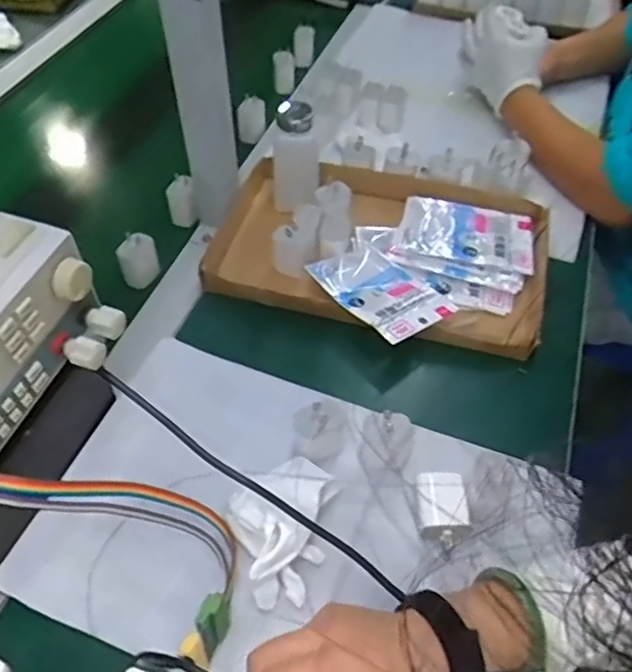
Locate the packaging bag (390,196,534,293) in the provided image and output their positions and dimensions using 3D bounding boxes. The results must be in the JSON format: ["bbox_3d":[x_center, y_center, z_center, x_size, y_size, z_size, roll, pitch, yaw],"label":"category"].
[{"bbox_3d":[0.172,-0.112,0.709,0.151,0.022,0.113,15,53,10],"label":"packaging bag"}]

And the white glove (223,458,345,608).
[{"bbox_3d":[-0.029,0.145,0.491,0.084,0.040,0.117,22,54,16],"label":"white glove"}]

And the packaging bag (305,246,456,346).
[{"bbox_3d":[0.071,-0.047,0.654,0.100,0.028,0.134,-35,60,-25],"label":"packaging bag"}]

